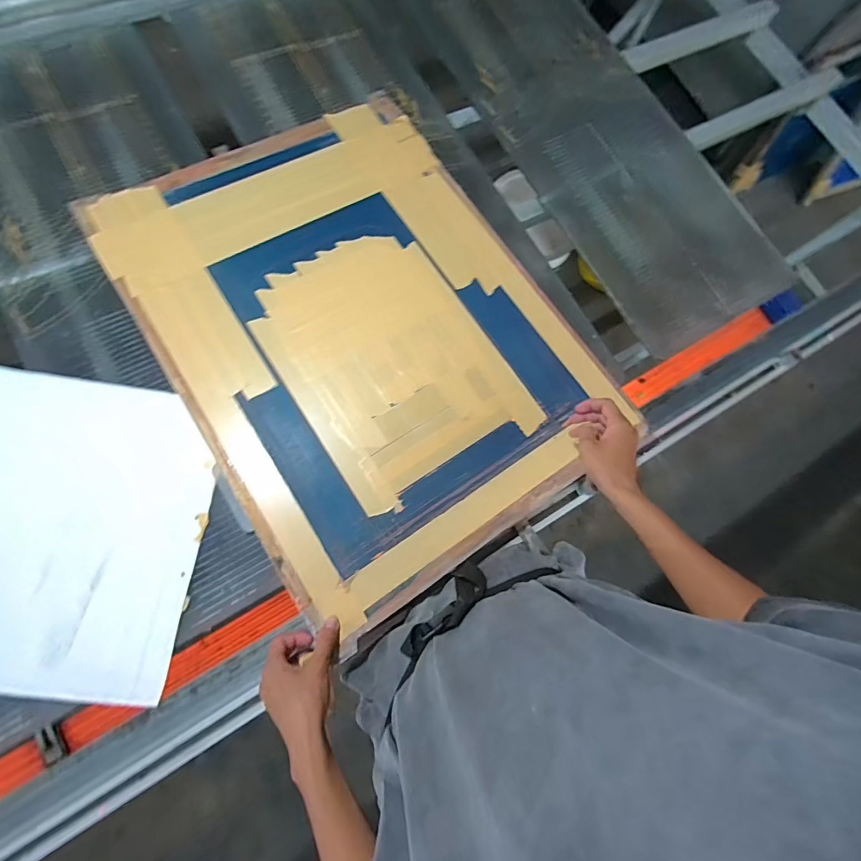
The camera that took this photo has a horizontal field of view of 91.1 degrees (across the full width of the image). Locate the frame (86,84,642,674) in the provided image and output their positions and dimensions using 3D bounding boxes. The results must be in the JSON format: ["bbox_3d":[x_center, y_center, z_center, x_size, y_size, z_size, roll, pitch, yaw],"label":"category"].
[{"bbox_3d":[-0.112,-0.182,0.683,0.571,0.052,0.787,-33,77,-10],"label":"frame"}]

